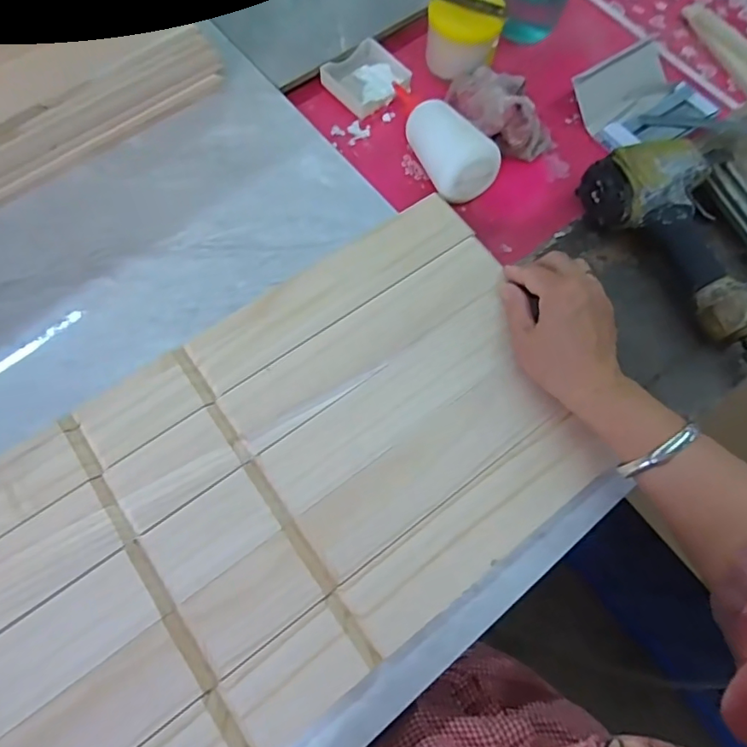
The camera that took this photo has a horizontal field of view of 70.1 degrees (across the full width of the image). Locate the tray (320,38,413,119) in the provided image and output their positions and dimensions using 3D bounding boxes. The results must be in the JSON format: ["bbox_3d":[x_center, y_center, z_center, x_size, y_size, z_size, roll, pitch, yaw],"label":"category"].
[{"bbox_3d":[-0.008,-0.321,0.580,0.079,0.020,0.072,-39,75,-16],"label":"tray"}]

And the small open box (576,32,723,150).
[{"bbox_3d":[0.287,-0.293,0.562,0.134,0.031,0.113,-32,73,-14],"label":"small open box"}]

